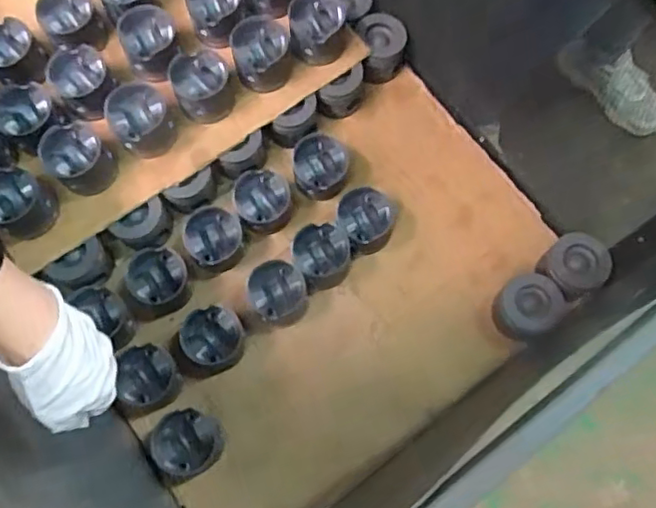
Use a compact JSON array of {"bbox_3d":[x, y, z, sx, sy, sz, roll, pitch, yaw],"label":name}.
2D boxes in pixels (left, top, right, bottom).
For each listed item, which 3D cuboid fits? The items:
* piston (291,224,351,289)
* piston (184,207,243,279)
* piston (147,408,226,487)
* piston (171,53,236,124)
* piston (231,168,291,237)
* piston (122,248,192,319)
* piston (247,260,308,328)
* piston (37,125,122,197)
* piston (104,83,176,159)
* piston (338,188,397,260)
[{"bbox_3d":[-0.009,0.004,0.984,0.086,0.071,0.088,0,72,0],"label":"piston"},{"bbox_3d":[-0.186,-0.020,0.998,0.100,0.079,0.096,-27,74,-8],"label":"piston"},{"bbox_3d":[-0.205,0.278,0.901,0.098,0.073,0.089,-23,73,-7],"label":"piston"},{"bbox_3d":[-0.196,-0.263,0.968,0.083,0.071,0.086,0,72,0],"label":"piston"},{"bbox_3d":[-0.106,-0.085,1.017,0.094,0.079,0.093,-12,72,-4],"label":"piston"},{"bbox_3d":[-0.268,0.044,0.976,0.103,0.078,0.094,-8,72,-3],"label":"piston"},{"bbox_3d":[-0.077,0.063,0.962,0.084,0.085,0.083,0,72,0],"label":"piston"},{"bbox_3d":[-0.379,-0.146,0.942,0.091,0.062,0.086,0,72,0],"label":"piston"},{"bbox_3d":[-0.288,-0.209,0.953,0.093,0.069,0.101,0,72,0],"label":"piston"},{"bbox_3d":[0.060,-0.053,0.999,0.087,0.066,0.092,0,72,0],"label":"piston"}]

